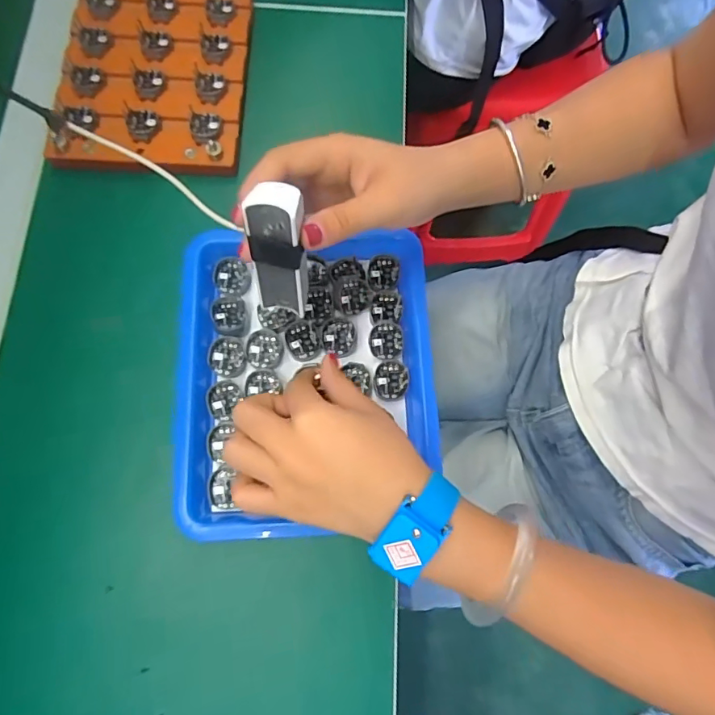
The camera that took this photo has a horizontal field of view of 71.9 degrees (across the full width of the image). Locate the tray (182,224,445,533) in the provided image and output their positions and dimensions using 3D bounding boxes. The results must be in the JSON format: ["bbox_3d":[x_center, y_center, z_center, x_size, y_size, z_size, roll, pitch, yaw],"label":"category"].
[{"bbox_3d":[-0.037,0.013,0.352,0.185,0.030,0.210,-4,75,-1],"label":"tray"}]

